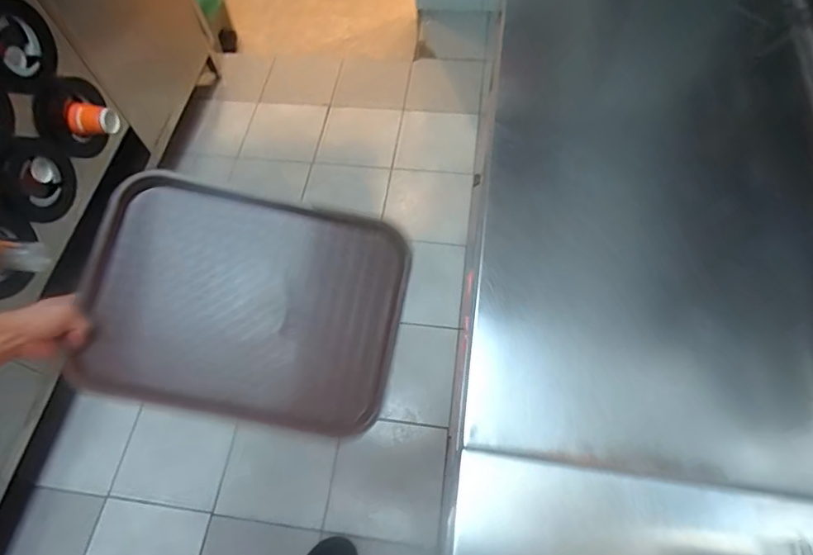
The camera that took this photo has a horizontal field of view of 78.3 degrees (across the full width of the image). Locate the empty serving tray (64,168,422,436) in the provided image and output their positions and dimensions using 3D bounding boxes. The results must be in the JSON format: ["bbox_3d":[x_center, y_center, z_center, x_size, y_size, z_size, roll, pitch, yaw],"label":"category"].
[{"bbox_3d":[-0.216,0.035,0.675,0.414,0.025,0.301,12,78,-3],"label":"empty serving tray"}]

